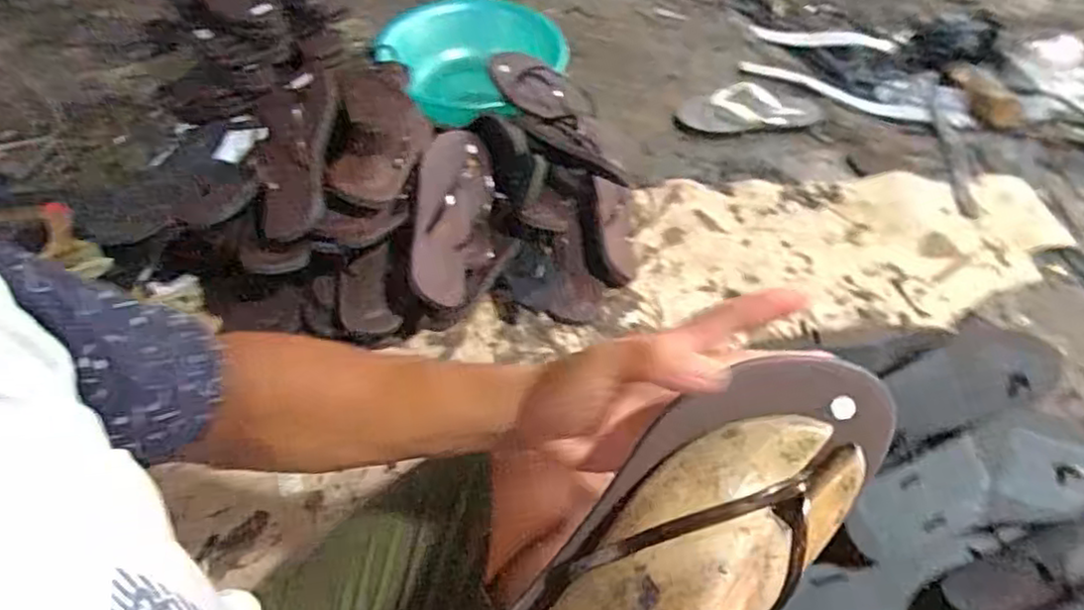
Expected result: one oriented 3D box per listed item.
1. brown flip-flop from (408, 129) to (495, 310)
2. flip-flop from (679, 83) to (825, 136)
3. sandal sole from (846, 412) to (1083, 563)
[{"bbox_3d":[-0.110,-0.117,0.824,0.090,0.058,0.257,7,66,-11],"label":"brown flip-flop"},{"bbox_3d":[0.369,-0.342,1.171,0.260,0.047,0.095,-6,51,-7],"label":"flip-flop"},{"bbox_3d":[0.420,0.169,0.642,0.251,0.035,0.093,-15,71,1],"label":"sandal sole"}]

